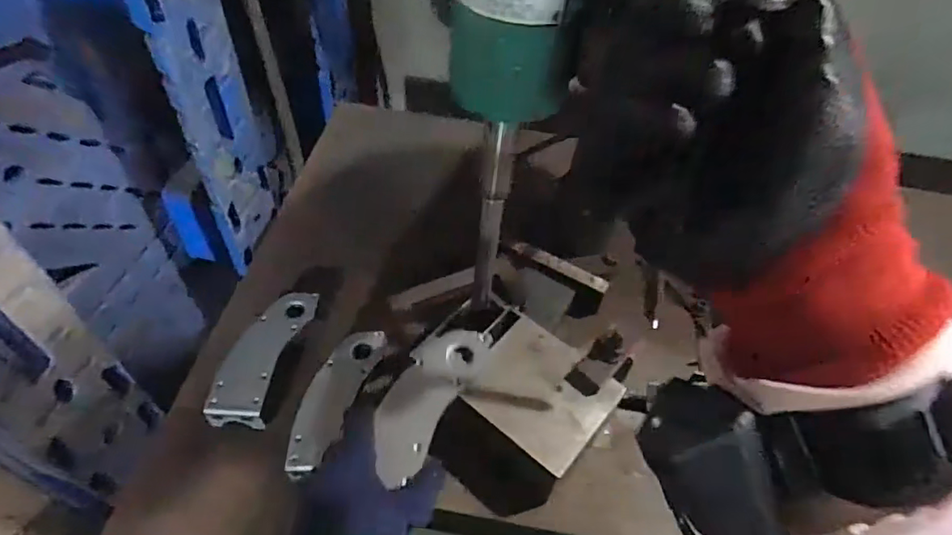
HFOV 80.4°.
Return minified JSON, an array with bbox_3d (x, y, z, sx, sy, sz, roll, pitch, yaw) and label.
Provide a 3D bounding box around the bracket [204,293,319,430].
[{"bbox_3d":[-0.251,0.104,0.669,0.064,0.036,0.176,13,52,7],"label":"bracket"}]

